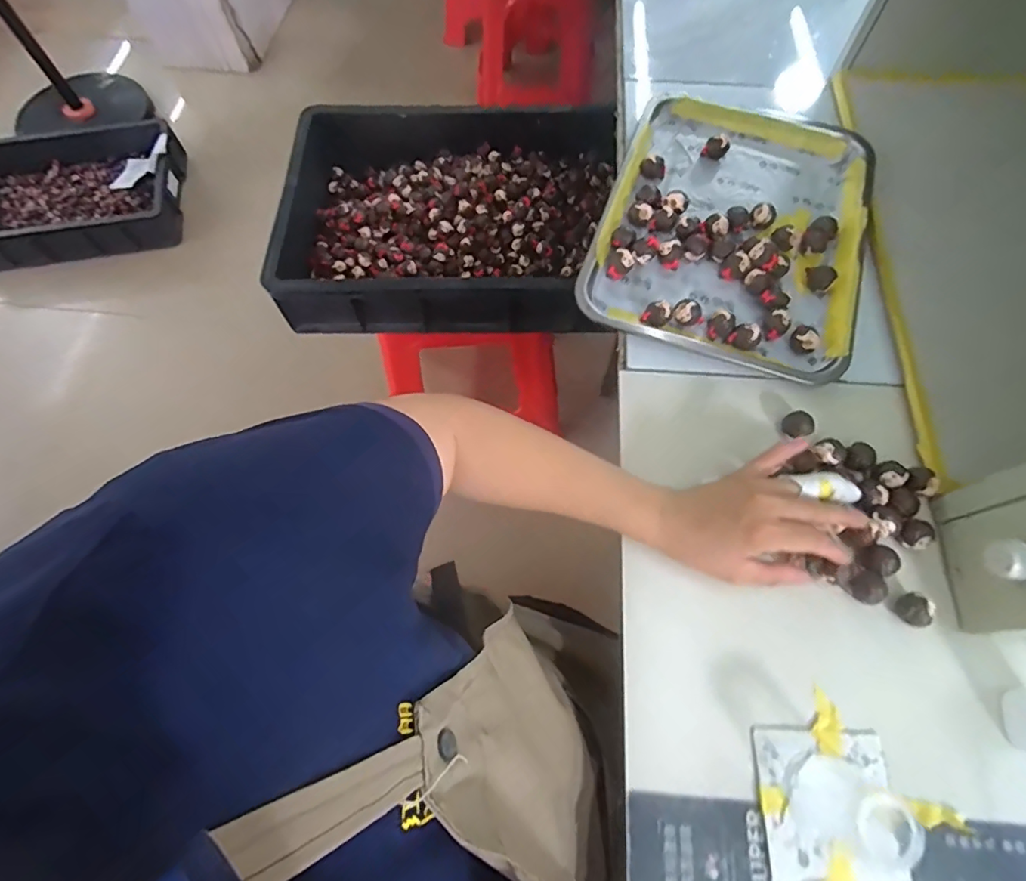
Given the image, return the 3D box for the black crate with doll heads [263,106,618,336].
[{"bbox_3d":[-0.123,-0.384,0.900,0.554,0.113,0.417,1,66,1],"label":"black crate with doll heads"}]

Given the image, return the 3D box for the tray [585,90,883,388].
[{"bbox_3d":[0.239,-0.243,0.565,0.257,0.031,0.356,18,67,8],"label":"tray"}]

